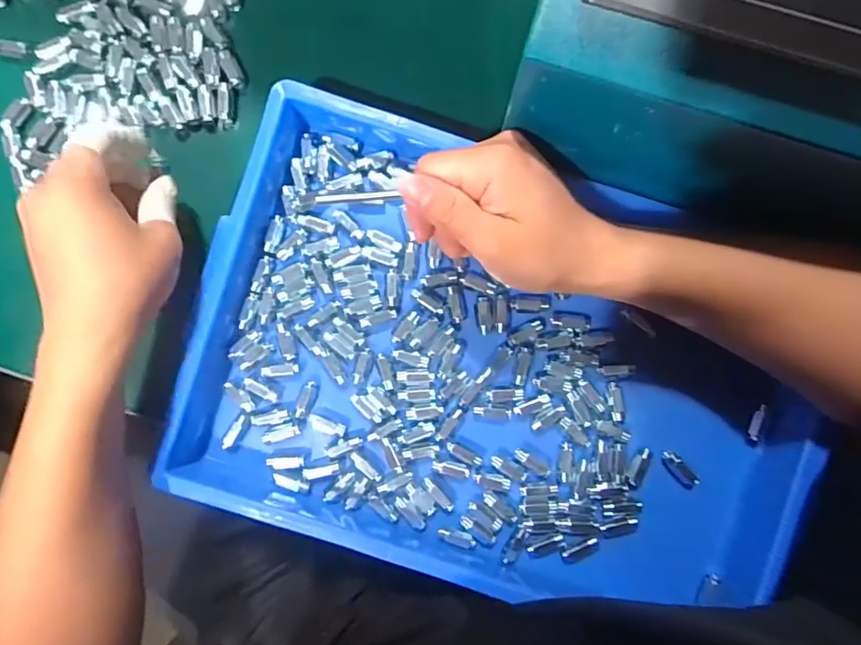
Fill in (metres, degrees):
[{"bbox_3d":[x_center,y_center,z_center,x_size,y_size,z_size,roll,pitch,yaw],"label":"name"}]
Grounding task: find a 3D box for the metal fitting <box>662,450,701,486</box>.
[{"bbox_3d":[0.182,0.105,0.387,0.009,0.008,0.030,-42,74,-4],"label":"metal fitting"}]

